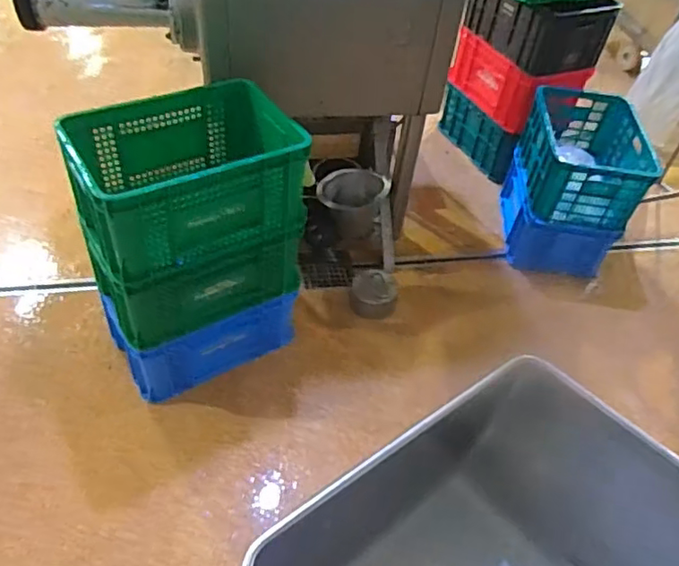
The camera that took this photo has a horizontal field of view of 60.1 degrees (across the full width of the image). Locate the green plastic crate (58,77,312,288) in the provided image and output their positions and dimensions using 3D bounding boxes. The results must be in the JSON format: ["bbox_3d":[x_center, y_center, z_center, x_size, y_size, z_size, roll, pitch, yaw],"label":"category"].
[{"bbox_3d":[-0.385,-0.288,1.530,0.553,0.263,0.444,-14,50,-20],"label":"green plastic crate"}]

